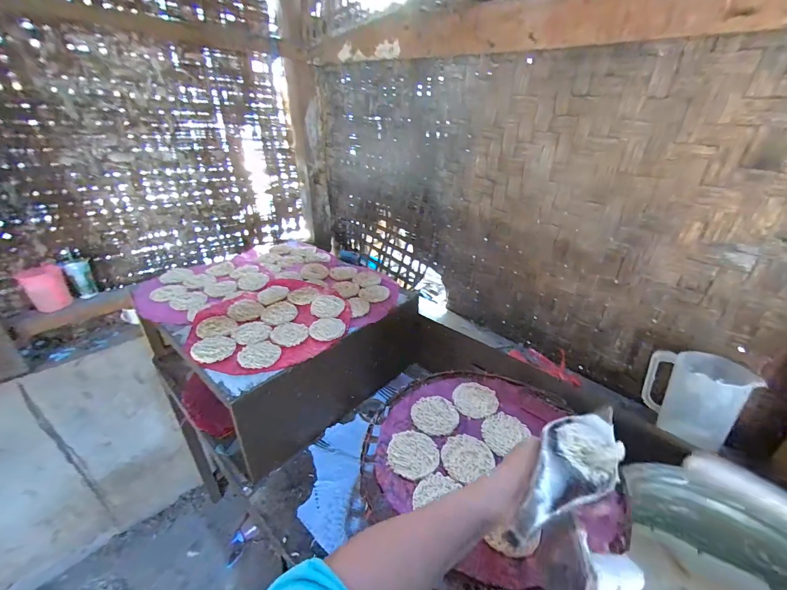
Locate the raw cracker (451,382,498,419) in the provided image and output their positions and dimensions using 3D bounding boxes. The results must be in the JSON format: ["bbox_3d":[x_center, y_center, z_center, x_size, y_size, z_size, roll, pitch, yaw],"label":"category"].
[{"bbox_3d":[0.153,0.195,0.635,0.080,0.006,0.078,1,29,-1],"label":"raw cracker"}]

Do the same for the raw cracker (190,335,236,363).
[{"bbox_3d":[-0.369,0.108,0.700,0.078,0.008,0.078,1,29,-1],"label":"raw cracker"}]

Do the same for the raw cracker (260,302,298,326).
[{"bbox_3d":[-0.277,0.043,0.824,0.079,0.009,0.086,-18,35,-31],"label":"raw cracker"}]

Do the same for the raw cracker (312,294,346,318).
[{"bbox_3d":[-0.164,0.027,0.851,0.079,0.009,0.098,-4,30,-9],"label":"raw cracker"}]

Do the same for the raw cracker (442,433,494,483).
[{"bbox_3d":[0.114,0.250,0.532,0.074,0.004,0.081,27,38,37],"label":"raw cracker"}]

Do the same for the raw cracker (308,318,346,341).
[{"bbox_3d":[-0.151,0.077,0.773,0.073,0.006,0.076,5,40,-4],"label":"raw cracker"}]

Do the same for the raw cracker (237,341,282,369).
[{"bbox_3d":[-0.271,0.119,0.691,0.079,0.004,0.082,-9,31,-18],"label":"raw cracker"}]

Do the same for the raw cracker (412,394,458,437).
[{"bbox_3d":[0.074,0.210,0.603,0.079,0.006,0.077,17,33,25],"label":"raw cracker"}]

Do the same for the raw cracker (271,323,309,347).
[{"bbox_3d":[-0.230,0.083,0.753,0.079,0.004,0.070,8,30,11],"label":"raw cracker"}]

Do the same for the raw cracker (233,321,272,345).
[{"bbox_3d":[-0.314,0.082,0.757,0.074,0.004,0.087,-13,33,-25],"label":"raw cracker"}]

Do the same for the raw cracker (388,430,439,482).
[{"bbox_3d":[0.030,0.249,0.535,0.079,0.008,0.075,1,29,-1],"label":"raw cracker"}]

